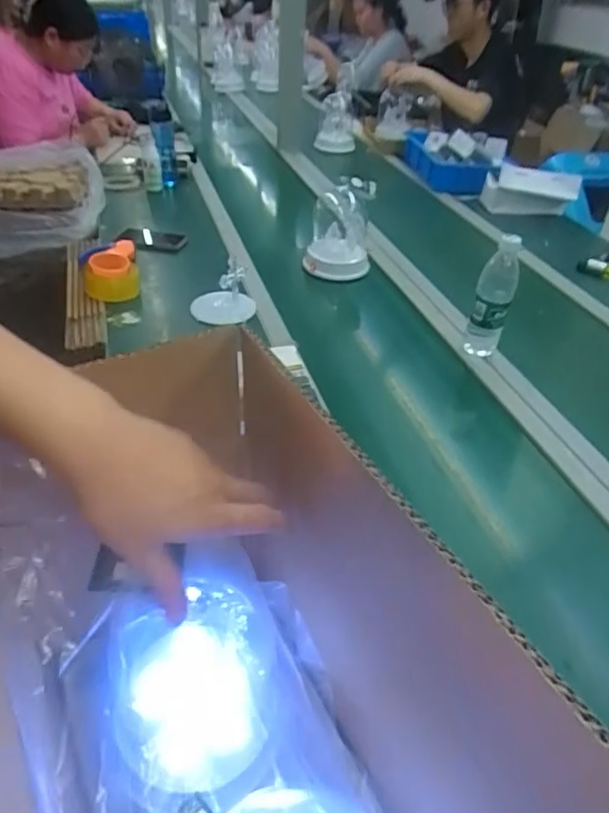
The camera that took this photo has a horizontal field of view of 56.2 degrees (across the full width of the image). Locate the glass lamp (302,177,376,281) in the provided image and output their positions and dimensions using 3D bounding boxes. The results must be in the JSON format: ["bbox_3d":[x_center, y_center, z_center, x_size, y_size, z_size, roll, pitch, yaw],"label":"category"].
[{"bbox_3d":[0.086,-0.436,1.384,0.154,0.202,0.154,6,39,1],"label":"glass lamp"}]

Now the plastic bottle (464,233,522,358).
[{"bbox_3d":[0.355,-0.199,1.078,0.069,0.225,0.055,17,41,15],"label":"plastic bottle"}]

